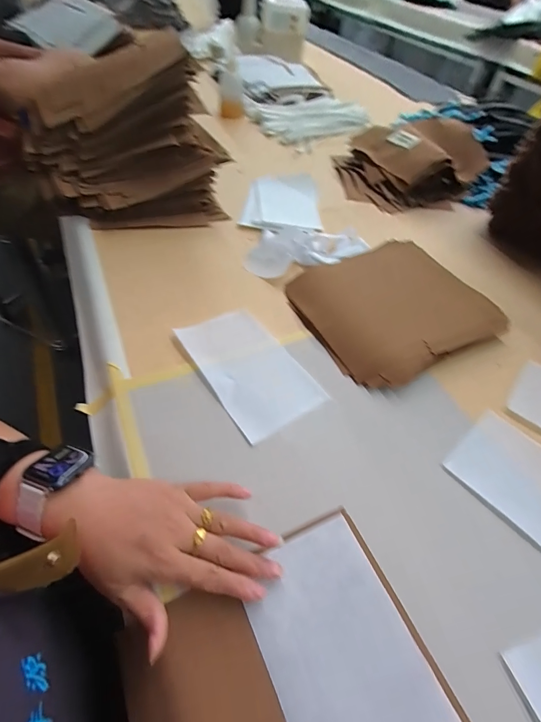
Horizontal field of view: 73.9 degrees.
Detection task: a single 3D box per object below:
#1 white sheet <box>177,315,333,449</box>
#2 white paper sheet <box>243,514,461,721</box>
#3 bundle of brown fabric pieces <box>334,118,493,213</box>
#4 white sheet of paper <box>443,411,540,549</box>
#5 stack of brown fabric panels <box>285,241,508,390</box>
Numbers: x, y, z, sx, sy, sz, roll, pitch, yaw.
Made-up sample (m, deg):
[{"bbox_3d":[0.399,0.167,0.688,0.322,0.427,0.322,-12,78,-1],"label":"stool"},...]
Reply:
[{"bbox_3d":[-0.027,0.006,0.437,0.107,0.009,0.176,-26,61,-26],"label":"white sheet"},{"bbox_3d":[0.057,0.223,0.267,0.108,0.006,0.176,-17,54,-20],"label":"white paper sheet"},{"bbox_3d":[0.298,-0.439,0.785,0.285,0.090,0.314,31,55,19],"label":"bundle of brown fabric pieces"},{"bbox_3d":[0.280,0.138,0.365,0.109,0.004,0.172,-32,60,-27],"label":"white sheet of paper"},{"bbox_3d":[0.178,-0.088,0.500,0.257,0.056,0.216,-20,56,-20],"label":"stack of brown fabric panels"}]

